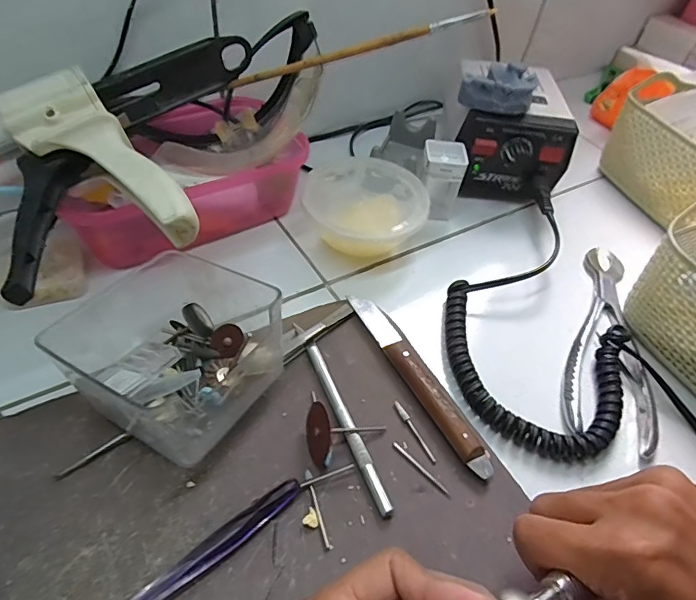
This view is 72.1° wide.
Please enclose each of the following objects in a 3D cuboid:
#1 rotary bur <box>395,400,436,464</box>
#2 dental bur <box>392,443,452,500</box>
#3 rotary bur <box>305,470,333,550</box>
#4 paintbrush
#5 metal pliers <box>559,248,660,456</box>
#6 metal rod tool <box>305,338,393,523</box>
[{"bbox_3d":[0.042,0.080,0.296,0.005,0.004,0.044,-21,53,-23],"label":"rotary bur"},{"bbox_3d":[0.044,0.098,0.281,0.004,0.004,0.043,-34,59,-31],"label":"dental bur"},{"bbox_3d":[-0.016,0.113,0.260,0.004,0.004,0.042,-12,50,-17],"label":"rotary bur"},{"bbox_3d":[0.001,-0.177,0.342,0.197,0.008,0.010,-7,45,16],"label":"paintbrush"},{"bbox_3d":[0.198,0.023,0.365,0.058,0.008,0.195,19,49,9],"label":"metal pliers"},{"bbox_3d":[-0.002,0.074,0.294,0.009,0.007,0.120,-15,53,-20],"label":"metal rod tool"}]

